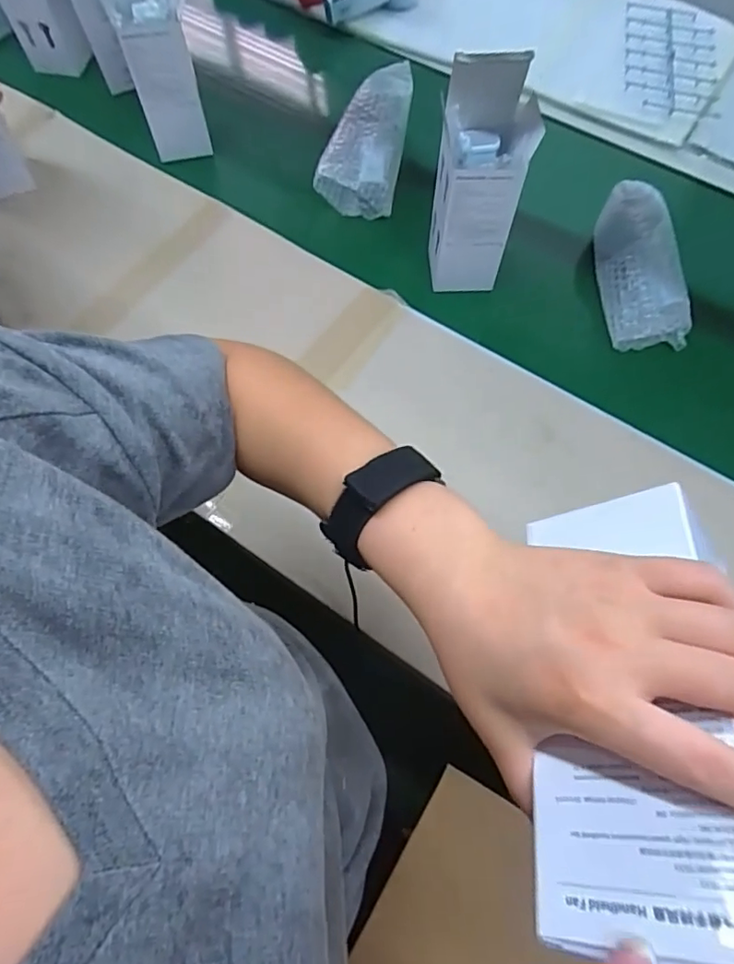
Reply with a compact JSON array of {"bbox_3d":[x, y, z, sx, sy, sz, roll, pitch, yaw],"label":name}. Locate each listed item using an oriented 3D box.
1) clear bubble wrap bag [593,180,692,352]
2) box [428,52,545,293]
[{"bbox_3d":[0.307,-0.247,0.633,0.081,0.048,0.191,-5,80,-3],"label":"clear bubble wrap bag"},{"bbox_3d":[0.115,-0.314,0.580,0.085,0.212,0.071,8,65,2],"label":"box"}]

